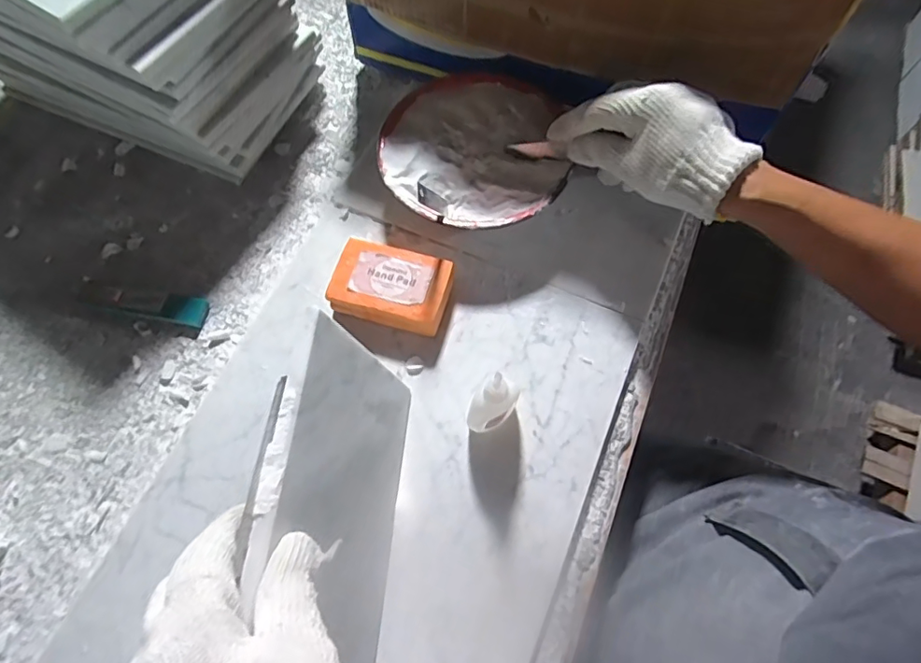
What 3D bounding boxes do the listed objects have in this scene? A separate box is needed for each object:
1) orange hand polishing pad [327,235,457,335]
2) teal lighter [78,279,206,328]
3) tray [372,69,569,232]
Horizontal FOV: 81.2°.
[{"bbox_3d":[-0.056,-0.035,0.443,0.093,0.029,0.063,15,70,8],"label":"orange hand polishing pad"},{"bbox_3d":[-0.280,-0.026,0.469,0.120,0.013,0.028,10,67,6],"label":"teal lighter"},{"bbox_3d":[0.009,-0.161,0.465,0.153,0.017,0.159,-1,69,2],"label":"tray"}]

